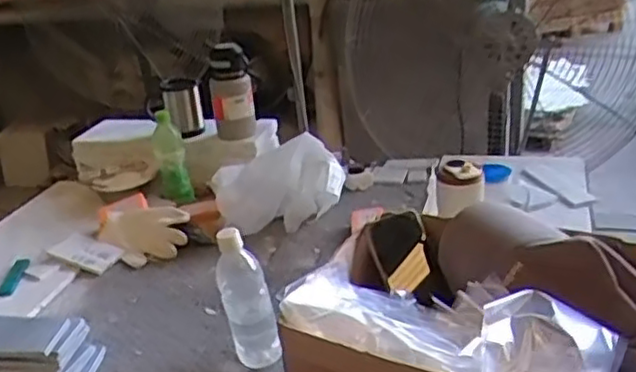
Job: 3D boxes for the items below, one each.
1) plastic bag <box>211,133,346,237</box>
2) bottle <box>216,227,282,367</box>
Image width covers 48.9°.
[{"bbox_3d":[-0.076,0.005,1.351,0.336,0.149,0.096,-19,13,42],"label":"plastic bag"},{"bbox_3d":[-0.098,0.165,0.985,0.069,0.213,0.053,-13,27,-12],"label":"bottle"}]

